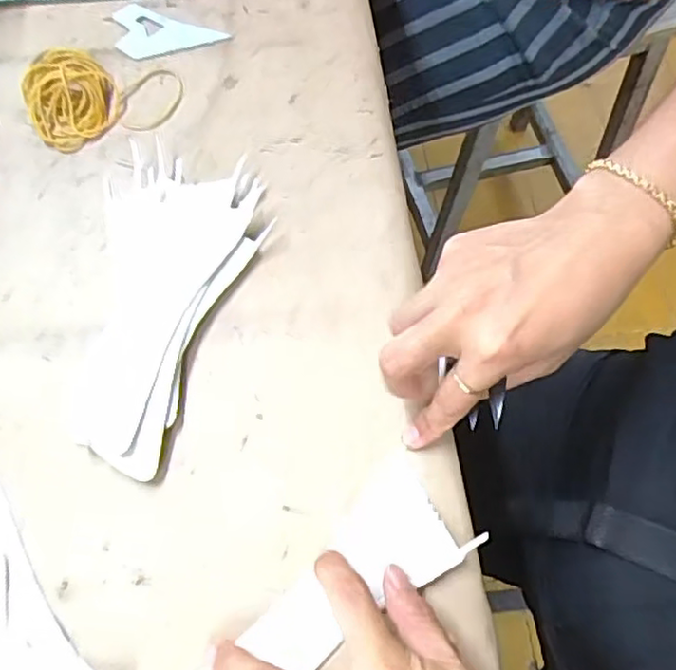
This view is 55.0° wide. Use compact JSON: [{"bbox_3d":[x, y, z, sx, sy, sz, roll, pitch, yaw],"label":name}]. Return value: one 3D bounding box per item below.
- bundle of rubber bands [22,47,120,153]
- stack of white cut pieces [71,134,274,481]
[{"bbox_3d":[-0.180,-0.161,0.435,0.058,0.020,0.071,-30,71,-13],"label":"bundle of rubber bands"},{"bbox_3d":[-0.097,-0.021,0.375,0.092,0.015,0.197,1,67,-1],"label":"stack of white cut pieces"}]

